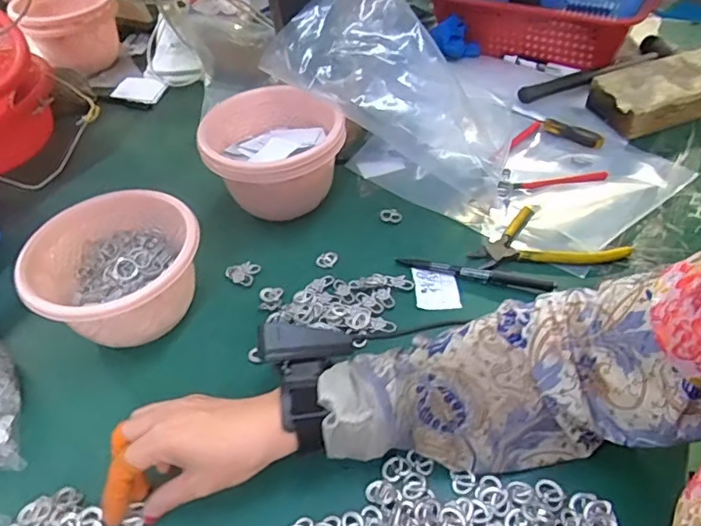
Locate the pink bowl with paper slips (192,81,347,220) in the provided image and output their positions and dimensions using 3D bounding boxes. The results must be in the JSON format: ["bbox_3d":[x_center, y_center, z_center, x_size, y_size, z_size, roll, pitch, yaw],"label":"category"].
[{"bbox_3d":[-0.083,-0.113,0.607,0.144,0.095,0.148,-3,46,3],"label":"pink bowl with paper slips"}]

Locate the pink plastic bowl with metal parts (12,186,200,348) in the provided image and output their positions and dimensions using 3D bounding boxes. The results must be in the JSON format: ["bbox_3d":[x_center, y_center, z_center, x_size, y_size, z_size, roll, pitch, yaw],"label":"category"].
[{"bbox_3d":[-0.208,0.012,0.503,0.142,0.088,0.128,-31,51,-23],"label":"pink plastic bowl with metal parts"}]

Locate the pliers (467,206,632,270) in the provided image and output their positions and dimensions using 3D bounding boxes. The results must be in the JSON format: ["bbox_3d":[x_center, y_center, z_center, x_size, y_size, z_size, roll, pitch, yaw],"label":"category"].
[{"bbox_3d":[0.197,-0.026,0.560,0.150,0.014,0.072,-4,46,2],"label":"pliers"}]

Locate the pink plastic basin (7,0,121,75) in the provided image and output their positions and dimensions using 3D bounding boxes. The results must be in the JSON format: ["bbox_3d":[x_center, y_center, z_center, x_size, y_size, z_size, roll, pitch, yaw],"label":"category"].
[{"bbox_3d":[-0.450,-0.369,0.878,0.131,0.096,0.147,31,56,30],"label":"pink plastic basin"}]

